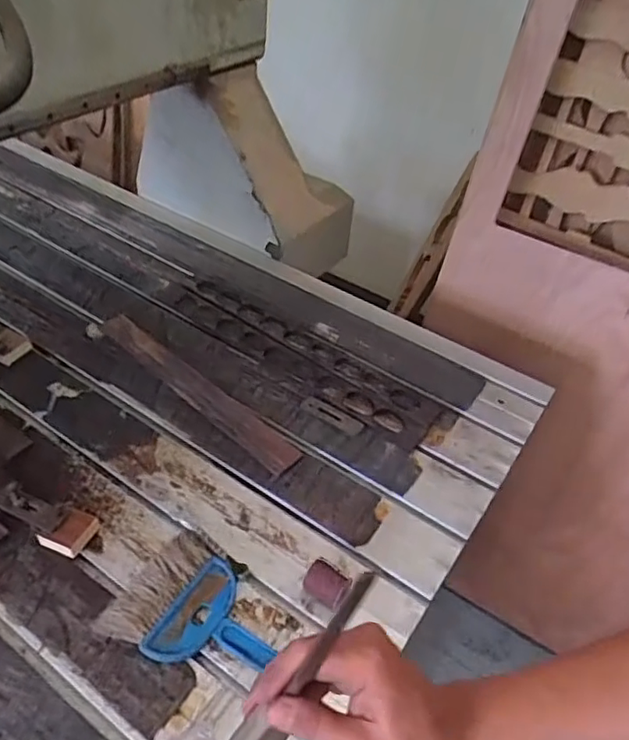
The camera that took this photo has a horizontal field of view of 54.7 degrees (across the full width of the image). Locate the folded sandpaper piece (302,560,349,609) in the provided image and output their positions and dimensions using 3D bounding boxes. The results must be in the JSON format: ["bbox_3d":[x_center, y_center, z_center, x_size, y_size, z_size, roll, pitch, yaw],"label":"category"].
[{"bbox_3d":[0.012,0.241,0.684,0.046,0.033,0.029,29,47,22],"label":"folded sandpaper piece"}]

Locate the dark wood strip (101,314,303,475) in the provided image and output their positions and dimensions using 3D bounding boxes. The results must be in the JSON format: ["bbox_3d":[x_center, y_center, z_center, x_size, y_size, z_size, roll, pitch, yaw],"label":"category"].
[{"bbox_3d":[-0.180,0.024,0.909,0.406,0.010,0.052,33,49,26],"label":"dark wood strip"}]

